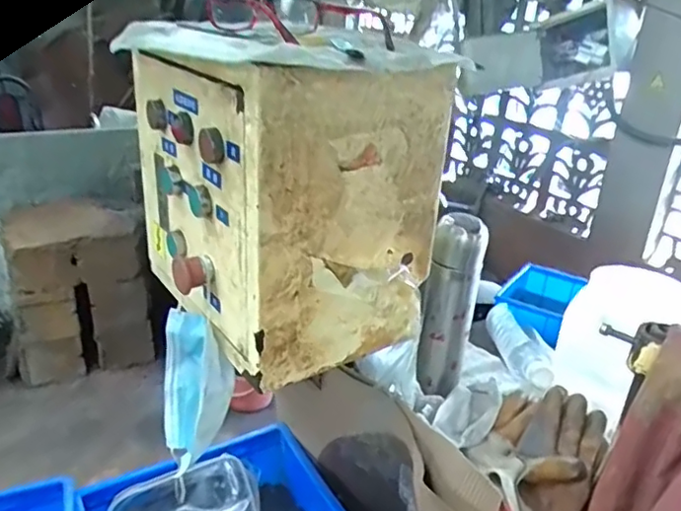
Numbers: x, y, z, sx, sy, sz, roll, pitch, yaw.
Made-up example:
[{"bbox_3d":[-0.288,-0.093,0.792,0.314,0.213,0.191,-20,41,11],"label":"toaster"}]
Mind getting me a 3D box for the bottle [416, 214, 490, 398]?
[{"bbox_3d":[0.127,0.065,0.706,0.059,0.216,0.059,15,26,25],"label":"bottle"}]

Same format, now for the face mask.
[{"bbox_3d":[-0.149,0.137,0.614,0.067,0.153,0.082,-4,25,-16],"label":"face mask"}]

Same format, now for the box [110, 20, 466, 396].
[{"bbox_3d":[-0.069,-0.071,0.612,0.212,0.282,0.296,-14,29,-34],"label":"box"}]

